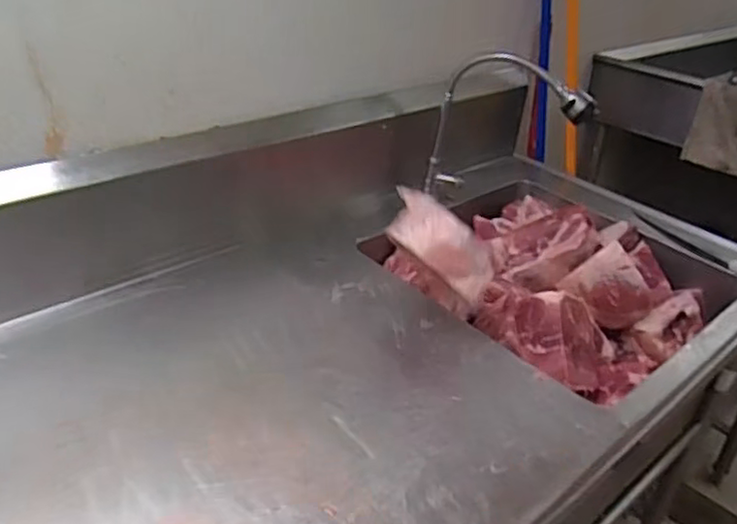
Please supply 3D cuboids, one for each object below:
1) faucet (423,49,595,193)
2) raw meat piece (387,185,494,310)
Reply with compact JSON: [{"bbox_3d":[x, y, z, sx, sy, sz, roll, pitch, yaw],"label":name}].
[{"bbox_3d":[0.253,-0.224,1.207,0.271,0.261,0.045,20,34,23],"label":"faucet"},{"bbox_3d":[0.099,-0.029,0.918,0.184,0.067,0.073,49,46,11],"label":"raw meat piece"}]

